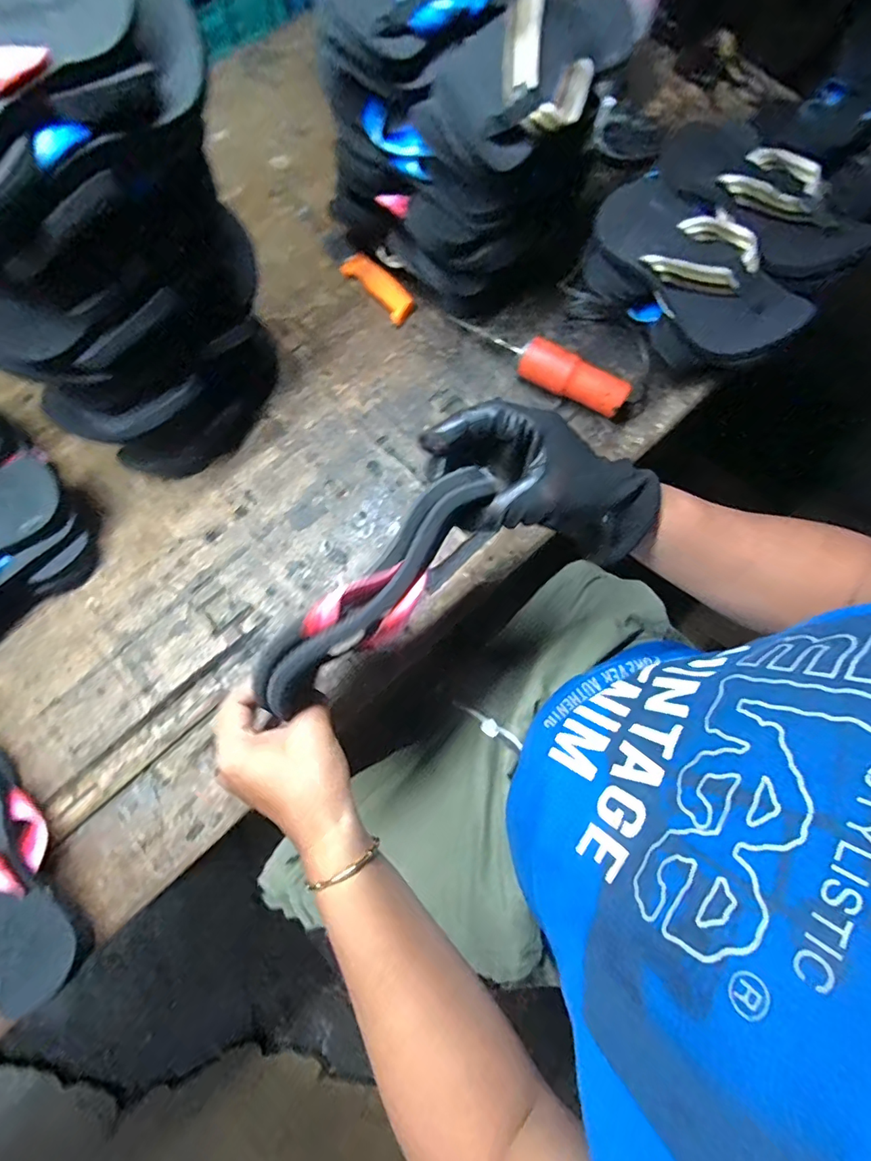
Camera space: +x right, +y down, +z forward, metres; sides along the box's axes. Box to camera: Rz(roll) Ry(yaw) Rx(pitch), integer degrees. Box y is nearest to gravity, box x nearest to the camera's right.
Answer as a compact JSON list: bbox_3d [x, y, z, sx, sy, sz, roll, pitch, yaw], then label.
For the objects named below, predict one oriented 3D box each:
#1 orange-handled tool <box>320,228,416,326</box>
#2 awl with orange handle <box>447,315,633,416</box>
[{"bbox_3d":[-0.086,-0.388,0.607,0.038,0.016,0.163,-39,79,-9],"label":"orange-handled tool"},{"bbox_3d":[0.119,-0.253,0.562,0.215,0.044,0.032,32,78,7],"label":"awl with orange handle"}]

